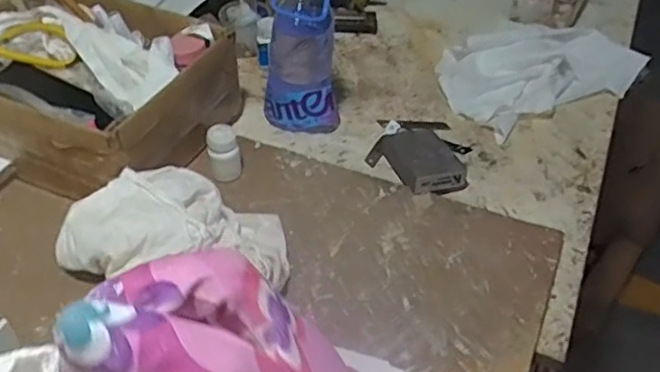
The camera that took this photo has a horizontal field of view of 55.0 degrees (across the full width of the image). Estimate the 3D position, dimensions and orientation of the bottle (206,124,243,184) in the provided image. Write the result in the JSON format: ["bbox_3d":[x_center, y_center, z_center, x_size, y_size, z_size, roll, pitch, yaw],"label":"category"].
[{"bbox_3d":[-0.127,-0.041,0.766,0.038,0.064,0.032,-4,44,-6],"label":"bottle"}]

